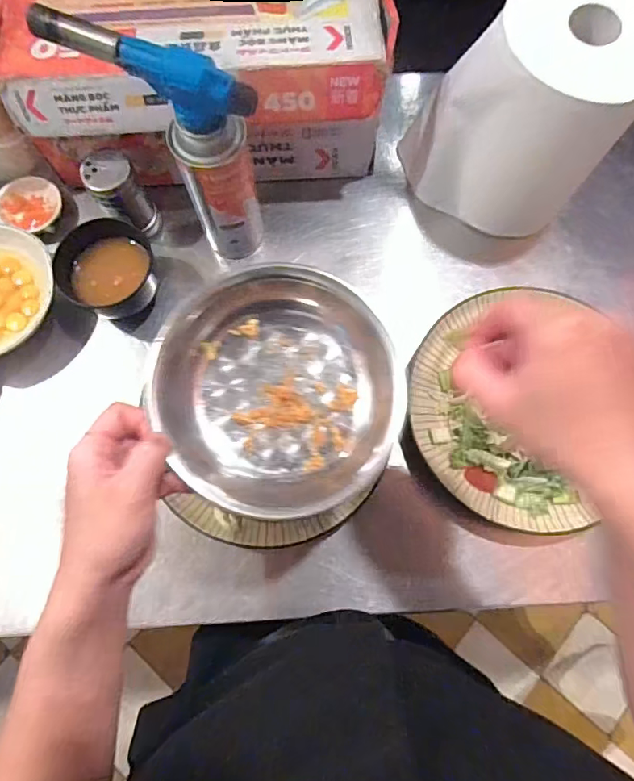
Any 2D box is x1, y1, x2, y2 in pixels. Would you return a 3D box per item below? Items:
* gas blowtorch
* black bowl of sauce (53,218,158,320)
[{"bbox_3d":[-0.128,-0.222,0.470,0.158,0.225,0.062,33,79,7],"label":"gas blowtorch"},{"bbox_3d":[-0.217,-0.127,0.530,0.090,0.052,0.089,0,76,0],"label":"black bowl of sauce"}]

